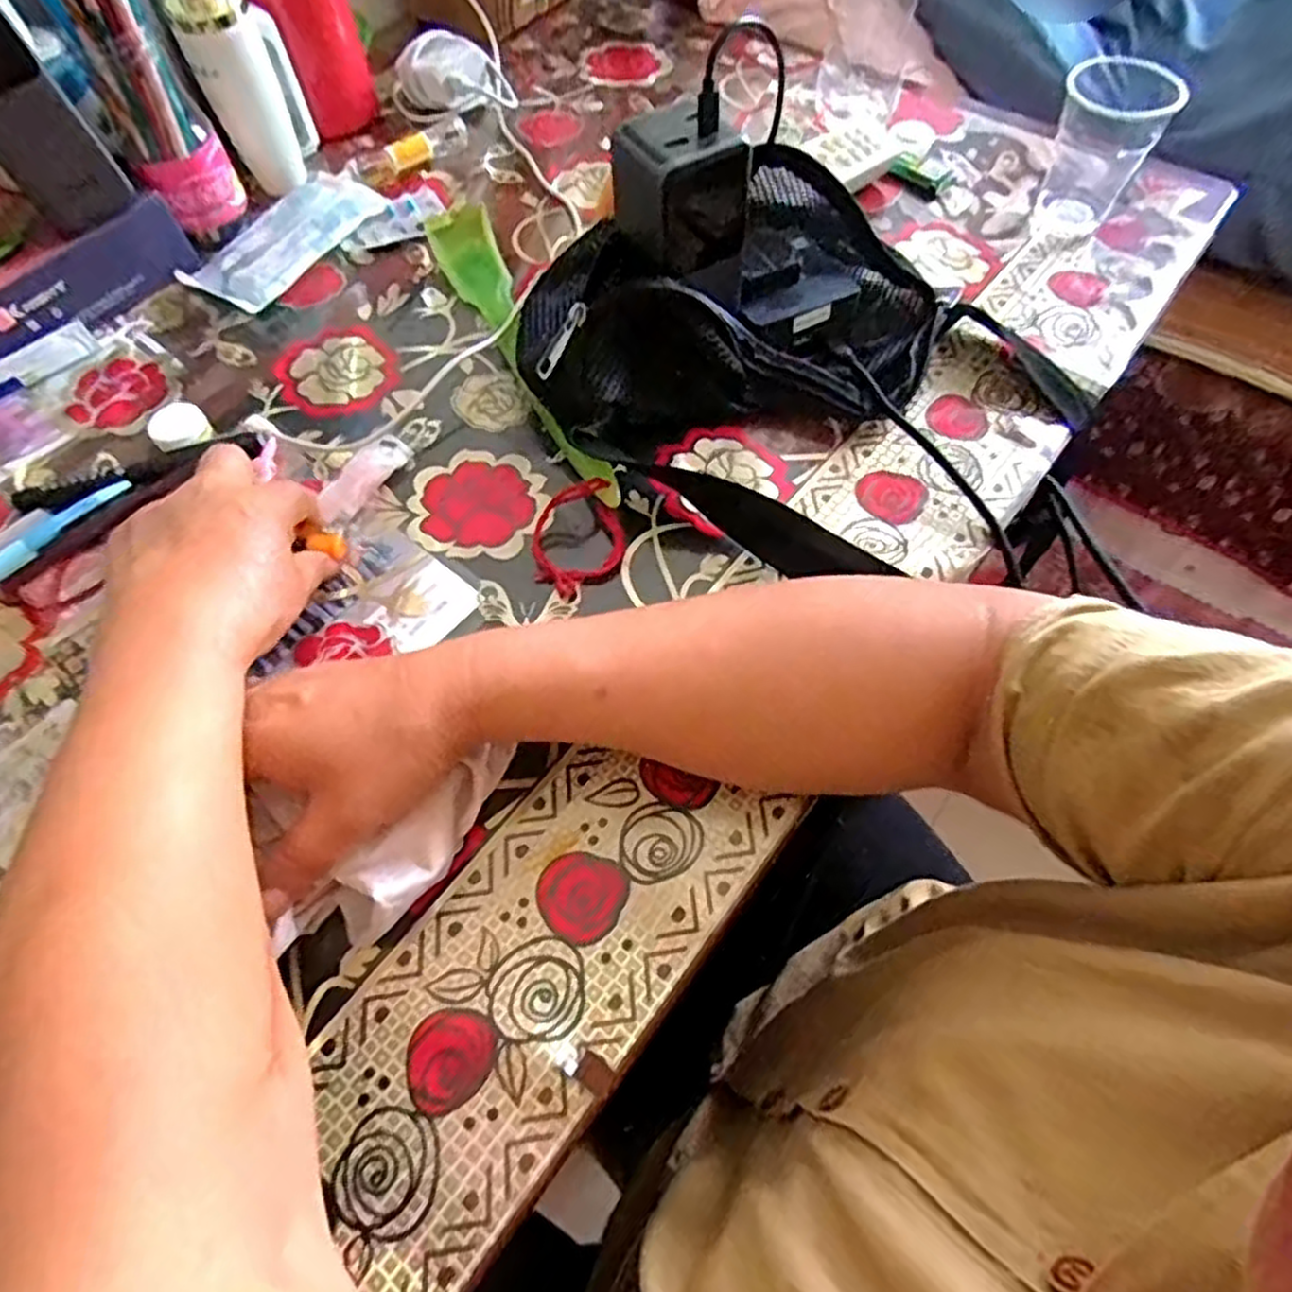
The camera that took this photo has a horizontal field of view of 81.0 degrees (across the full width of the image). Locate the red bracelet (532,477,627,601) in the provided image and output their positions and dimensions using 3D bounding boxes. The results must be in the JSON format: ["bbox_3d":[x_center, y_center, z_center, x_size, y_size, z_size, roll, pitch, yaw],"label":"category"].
[{"bbox_3d":[-0.035,-0.057,0.400,0.048,0.010,0.063,-4,71,-5],"label":"red bracelet"}]

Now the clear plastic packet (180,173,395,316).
[{"bbox_3d":[-0.253,-0.285,0.532,0.076,0.017,0.138,28,66,16],"label":"clear plastic packet"}]

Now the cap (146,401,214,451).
[{"bbox_3d":[-0.275,-0.128,0.448,0.031,0.012,0.034,-1,61,2],"label":"cap"}]

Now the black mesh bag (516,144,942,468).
[{"bbox_3d":[0.052,-0.201,0.429,0.253,0.094,0.149,-13,62,-5],"label":"black mesh bag"}]

